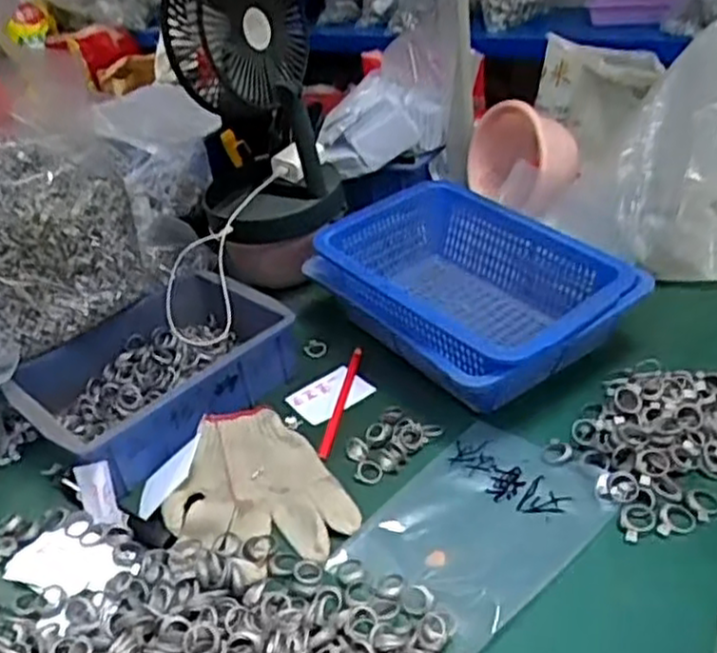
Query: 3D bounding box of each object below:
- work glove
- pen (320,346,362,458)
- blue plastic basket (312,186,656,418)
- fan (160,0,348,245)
[{"bbox_3d":[-0.094,0.128,0.623,0.133,0.021,0.189,-22,36,-20],"label":"work glove"},{"bbox_3d":[-0.017,0.070,0.715,0.011,0.010,0.148,1,34,14],"label":"pen"},{"bbox_3d":[0.117,-0.038,0.741,0.201,0.111,0.262,-28,38,-27],"label":"blue plastic basket"},{"bbox_3d":[-0.114,-0.243,0.821,0.146,0.303,0.137,-12,33,-5],"label":"fan"}]

